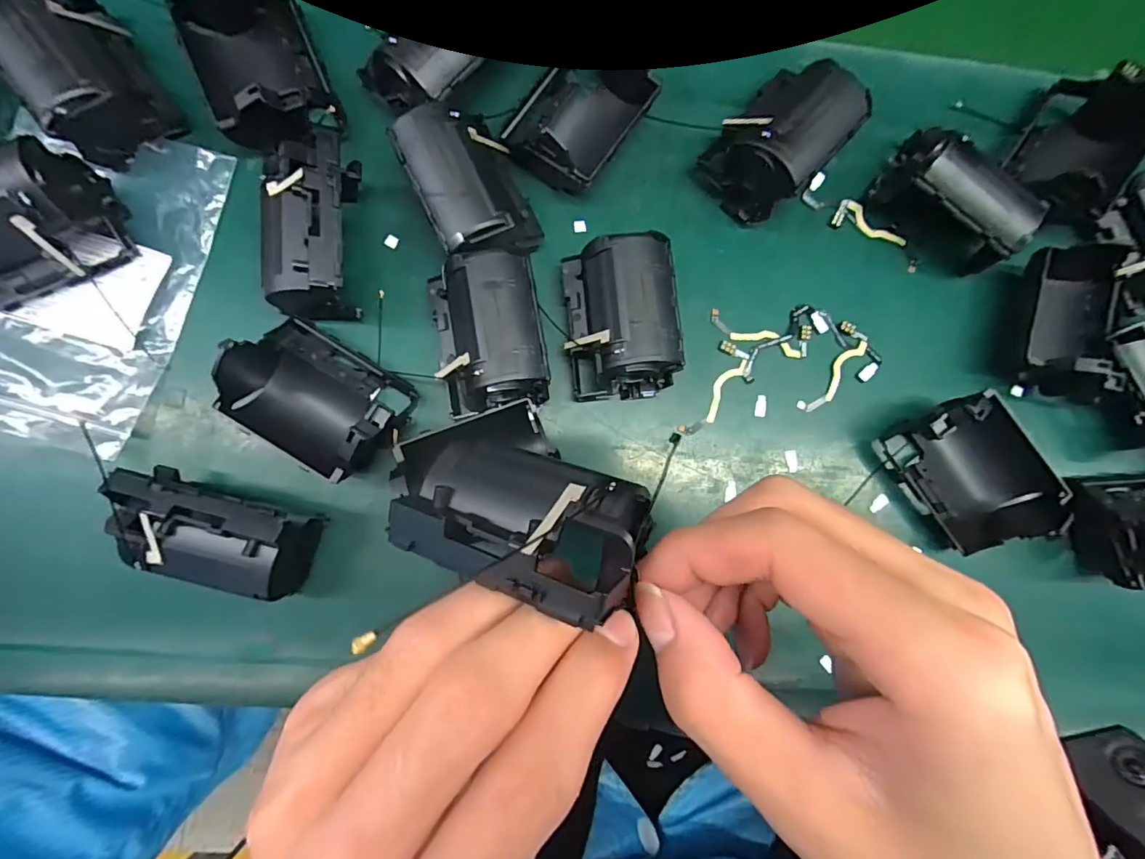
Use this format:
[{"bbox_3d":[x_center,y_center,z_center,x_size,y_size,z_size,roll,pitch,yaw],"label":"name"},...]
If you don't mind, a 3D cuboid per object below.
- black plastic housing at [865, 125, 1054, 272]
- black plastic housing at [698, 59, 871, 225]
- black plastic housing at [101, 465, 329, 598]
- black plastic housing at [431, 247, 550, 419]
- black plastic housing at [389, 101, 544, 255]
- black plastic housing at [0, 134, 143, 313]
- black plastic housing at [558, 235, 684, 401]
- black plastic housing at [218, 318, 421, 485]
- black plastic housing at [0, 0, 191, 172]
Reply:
[{"bbox_3d":[0.193,-0.115,0.258,0.073,0.043,0.037,44,84,-1],"label":"black plastic housing"},{"bbox_3d":[0.104,-0.146,0.254,0.071,0.040,0.052,-43,90,-6],"label":"black plastic housing"},{"bbox_3d":[-0.149,0.045,0.216,0.074,0.049,0.043,19,81,-2],"label":"black plastic housing"},{"bbox_3d":[-0.037,-0.042,0.236,0.043,0.041,0.070,-9,83,-6],"label":"black plastic housing"},{"bbox_3d":[-0.047,-0.112,0.240,0.050,0.042,0.067,-23,88,-6],"label":"black plastic housing"},{"bbox_3d":[-0.244,-0.088,0.222,0.071,0.040,0.049,-29,89,-6],"label":"black plastic housing"},{"bbox_3d":[0.022,-0.052,0.241,0.049,0.041,0.071,-4,86,-5],"label":"black plastic housing"},{"bbox_3d":[-0.115,-0.014,0.226,0.079,0.043,0.055,29,84,-2],"label":"black plastic housing"},{"bbox_3d":[-0.224,-0.164,0.229,0.048,0.039,0.070,-33,89,-6],"label":"black plastic housing"}]

